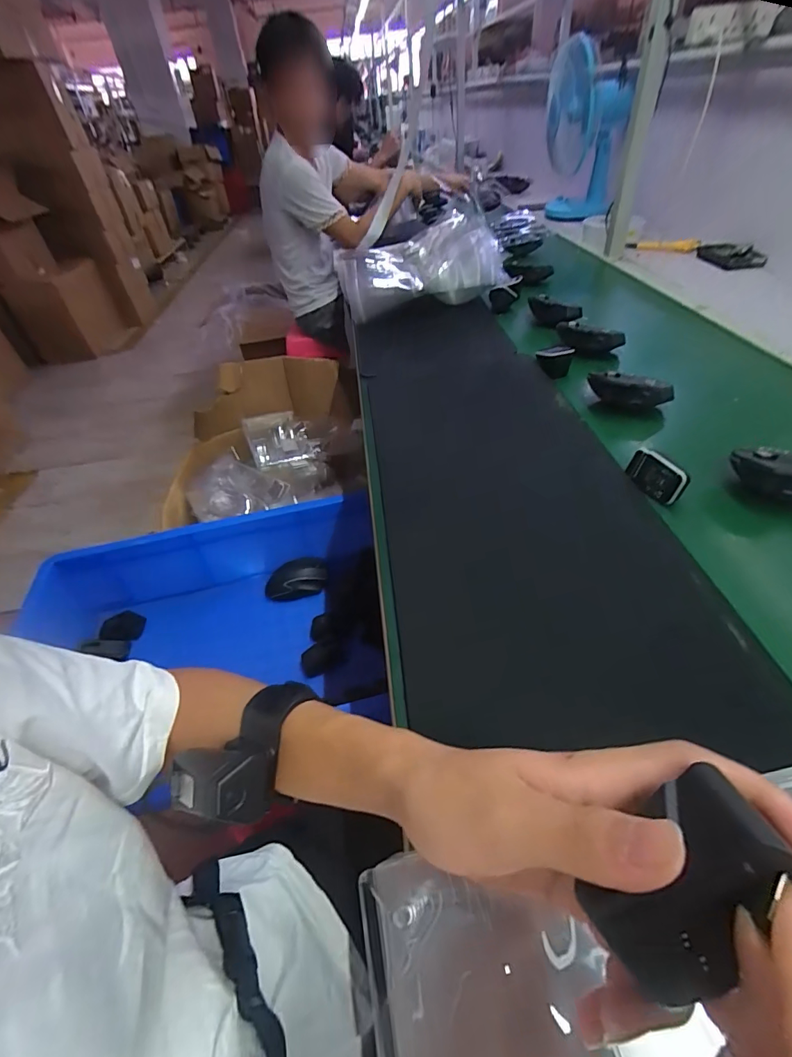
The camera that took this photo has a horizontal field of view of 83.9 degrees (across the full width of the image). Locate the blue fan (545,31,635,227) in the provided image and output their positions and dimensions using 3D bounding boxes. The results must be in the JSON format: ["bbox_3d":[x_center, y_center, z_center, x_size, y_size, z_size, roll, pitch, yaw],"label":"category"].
[{"bbox_3d":[0.500,-1.036,1.176,0.214,0.381,0.310,7,46,15],"label":"blue fan"}]

